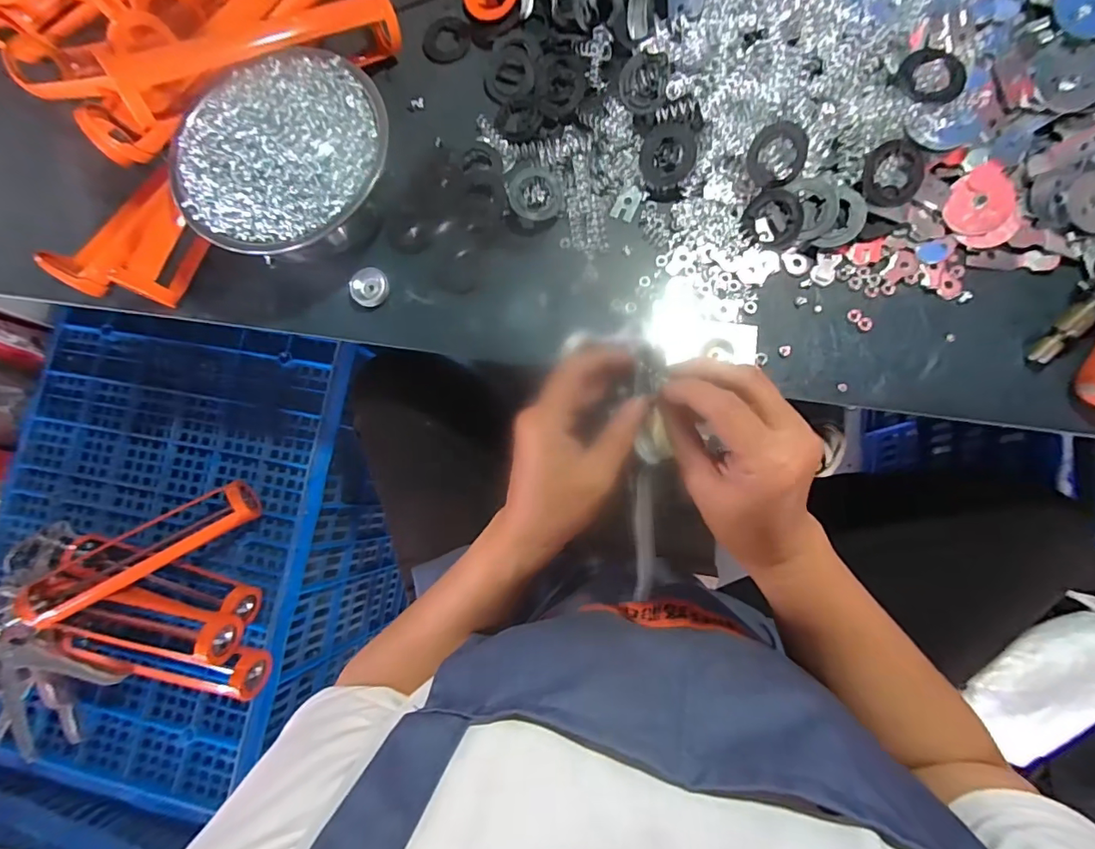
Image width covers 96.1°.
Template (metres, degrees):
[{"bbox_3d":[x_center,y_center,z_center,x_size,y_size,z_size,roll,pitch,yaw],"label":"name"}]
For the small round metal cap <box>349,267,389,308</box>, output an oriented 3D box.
[{"bbox_3d":[-0.163,-0.126,0.450,0.035,0.012,0.034,-1,81,6],"label":"small round metal cap"}]

